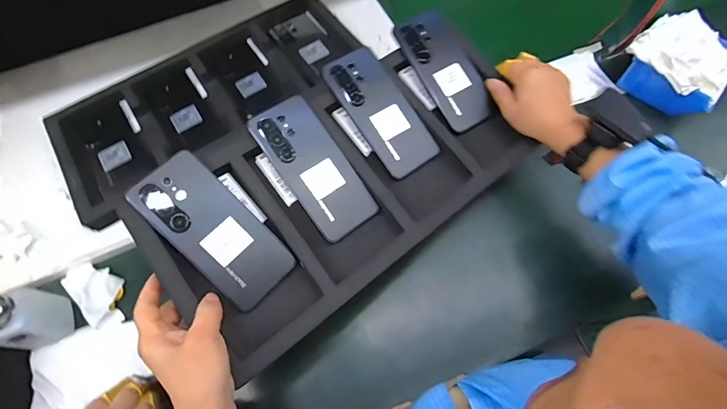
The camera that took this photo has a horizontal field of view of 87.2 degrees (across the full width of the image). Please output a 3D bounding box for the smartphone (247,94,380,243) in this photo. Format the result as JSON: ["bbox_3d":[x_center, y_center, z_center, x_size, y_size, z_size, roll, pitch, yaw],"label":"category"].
[{"bbox_3d":[-0.056,-0.044,0.440,0.075,0.013,0.169,-35,89,-14],"label":"smartphone"}]

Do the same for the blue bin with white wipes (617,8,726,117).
[{"bbox_3d":[0.493,-0.219,0.595,0.146,0.083,0.126,36,71,17],"label":"blue bin with white wipes"}]

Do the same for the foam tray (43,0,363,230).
[{"bbox_3d":[-0.234,-0.175,0.603,0.484,0.038,0.230,-36,68,-14],"label":"foam tray"}]

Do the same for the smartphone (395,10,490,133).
[{"bbox_3d":[0.113,-0.181,0.513,0.075,0.014,0.163,-30,89,-11],"label":"smartphone"}]

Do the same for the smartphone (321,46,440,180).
[{"bbox_3d":[0.022,-0.119,0.483,0.077,0.012,0.169,-34,88,-13],"label":"smartphone"}]

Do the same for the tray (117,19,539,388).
[{"bbox_3d":[-0.005,-0.032,0.458,0.457,0.035,0.214,-37,88,-19],"label":"tray"}]

